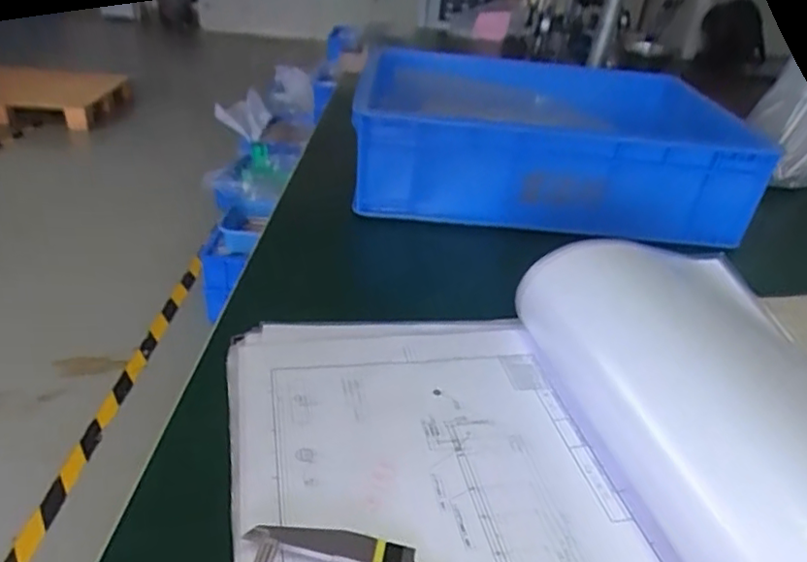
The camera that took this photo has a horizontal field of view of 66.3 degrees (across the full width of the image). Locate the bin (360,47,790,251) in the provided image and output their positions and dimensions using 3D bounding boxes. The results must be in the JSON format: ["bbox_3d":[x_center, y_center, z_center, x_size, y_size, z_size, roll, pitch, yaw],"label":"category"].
[{"bbox_3d":[0.170,-0.162,0.704,0.439,0.120,0.266,4,31,-7],"label":"bin"}]

